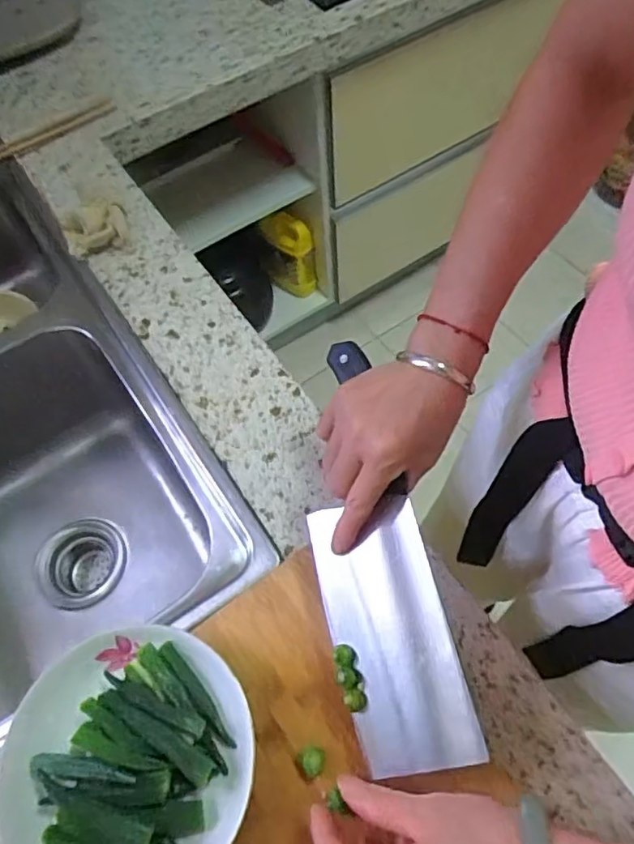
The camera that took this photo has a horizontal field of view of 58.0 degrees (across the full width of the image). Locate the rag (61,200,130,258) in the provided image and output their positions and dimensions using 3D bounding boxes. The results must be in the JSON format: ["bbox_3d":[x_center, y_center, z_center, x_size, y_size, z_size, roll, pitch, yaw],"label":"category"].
[{"bbox_3d":[-0.260,-0.226,0.675,0.074,0.044,0.049,-20,63,-7],"label":"rag"}]

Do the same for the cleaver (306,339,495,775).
[{"bbox_3d":[0.035,0.086,0.409,0.080,0.016,0.289,-21,71,17],"label":"cleaver"}]

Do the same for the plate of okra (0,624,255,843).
[{"bbox_3d":[-0.131,0.230,0.387,0.168,0.030,0.164,-2,62,3],"label":"plate of okra"}]

